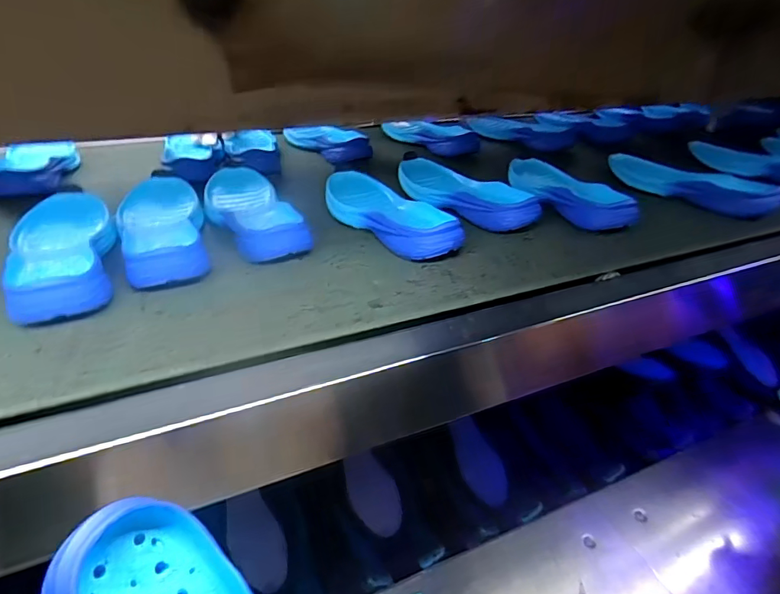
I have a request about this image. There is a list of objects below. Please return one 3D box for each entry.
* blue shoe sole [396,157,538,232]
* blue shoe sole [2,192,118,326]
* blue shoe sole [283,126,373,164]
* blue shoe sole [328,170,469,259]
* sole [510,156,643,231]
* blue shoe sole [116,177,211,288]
[{"bbox_3d":[0.097,-0.155,0.668,0.085,0.045,0.252,-26,43,-36],"label":"blue shoe sole"},{"bbox_3d":[-0.342,-0.055,0.488,0.101,0.036,0.264,-17,38,-27],"label":"blue shoe sole"},{"bbox_3d":[-0.115,-0.289,0.857,0.094,0.048,0.213,-17,38,-27],"label":"blue shoe sole"},{"bbox_3d":[-0.006,-0.114,0.601,0.091,0.038,0.244,-23,40,-33],"label":"blue shoe sole"},{"bbox_3d":[0.267,-0.167,0.697,0.092,0.055,0.261,-7,34,-14],"label":"sole"},{"bbox_3d":[-0.264,-0.084,0.540,0.091,0.032,0.251,-14,36,-23],"label":"blue shoe sole"}]

